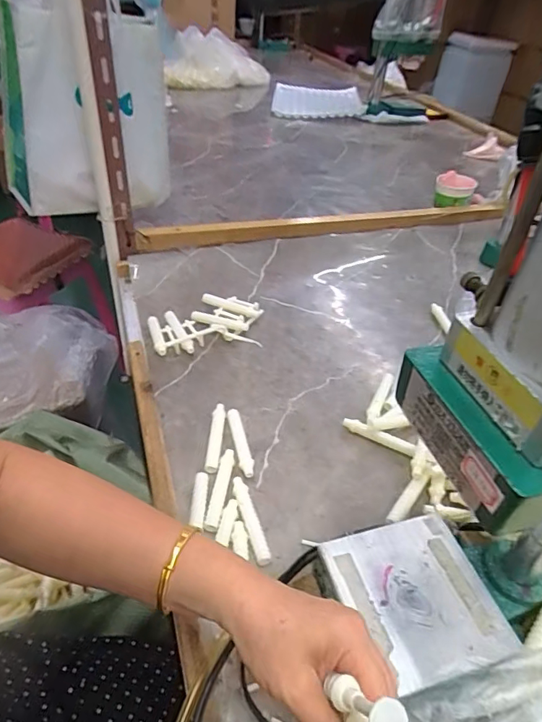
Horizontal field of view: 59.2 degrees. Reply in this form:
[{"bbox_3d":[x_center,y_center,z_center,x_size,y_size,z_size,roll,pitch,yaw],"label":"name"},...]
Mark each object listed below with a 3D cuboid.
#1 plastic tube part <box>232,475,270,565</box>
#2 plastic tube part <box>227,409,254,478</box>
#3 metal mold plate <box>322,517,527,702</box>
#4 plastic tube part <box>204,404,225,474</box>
[{"bbox_3d":[-0.021,0.157,0.472,0.015,0.012,0.099,-10,42,-16],"label":"plastic tube part"},{"bbox_3d":[-0.035,0.093,0.545,0.015,0.011,0.093,-7,41,-12],"label":"plastic tube part"},{"bbox_3d":[0.113,0.189,0.385,0.119,0.009,0.120,-10,41,-15],"label":"metal mold plate"},{"bbox_3d":[-0.064,0.087,0.545,0.016,0.014,0.092,3,40,-1],"label":"plastic tube part"}]

